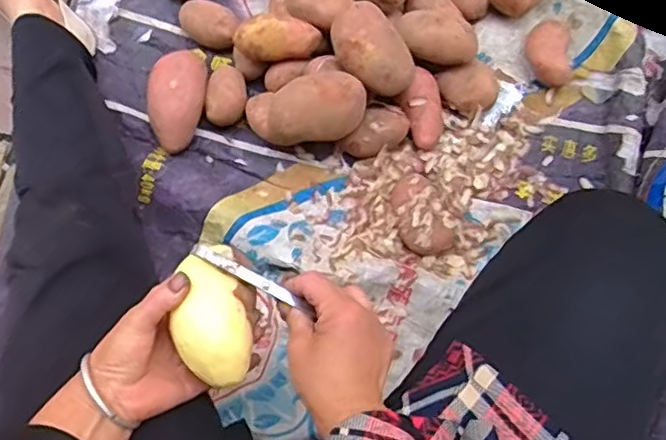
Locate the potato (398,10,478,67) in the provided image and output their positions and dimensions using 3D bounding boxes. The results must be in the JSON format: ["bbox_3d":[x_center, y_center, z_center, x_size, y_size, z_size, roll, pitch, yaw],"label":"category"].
[{"bbox_3d":[0.139,-0.237,0.804,0.104,0.060,0.062,7,80,3],"label":"potato"}]

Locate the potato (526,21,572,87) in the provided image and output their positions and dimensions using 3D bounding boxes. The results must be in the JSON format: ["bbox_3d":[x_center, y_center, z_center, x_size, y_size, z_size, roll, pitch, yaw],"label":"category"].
[{"bbox_3d":[0.301,-0.232,0.833,0.057,0.057,0.096,-5,79,1],"label":"potato"}]

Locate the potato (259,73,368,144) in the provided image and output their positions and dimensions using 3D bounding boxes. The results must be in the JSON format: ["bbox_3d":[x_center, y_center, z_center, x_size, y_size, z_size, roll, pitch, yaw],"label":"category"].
[{"bbox_3d":[-0.028,-0.140,0.781,0.143,0.071,0.077,-15,79,-1],"label":"potato"}]

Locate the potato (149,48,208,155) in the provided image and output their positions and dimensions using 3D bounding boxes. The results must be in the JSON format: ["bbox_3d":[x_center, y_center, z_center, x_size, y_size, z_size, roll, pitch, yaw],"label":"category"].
[{"bbox_3d":[-0.216,-0.165,0.839,0.079,0.056,0.137,1,79,2],"label":"potato"}]

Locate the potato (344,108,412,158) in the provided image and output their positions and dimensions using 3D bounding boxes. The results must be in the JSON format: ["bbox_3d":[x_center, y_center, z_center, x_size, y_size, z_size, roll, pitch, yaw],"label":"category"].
[{"bbox_3d":[0.057,-0.119,0.822,0.095,0.044,0.056,-31,80,-4],"label":"potato"}]

